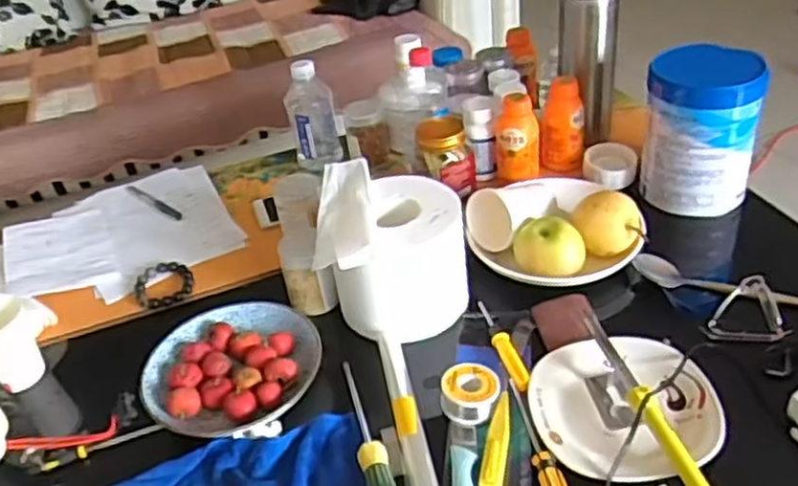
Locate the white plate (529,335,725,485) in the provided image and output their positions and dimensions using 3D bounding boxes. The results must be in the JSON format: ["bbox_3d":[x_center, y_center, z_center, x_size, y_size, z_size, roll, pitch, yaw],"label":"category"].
[{"bbox_3d":[0.205,0.148,0.687,0.160,0.040,0.149,-7,36,2],"label":"white plate"}]

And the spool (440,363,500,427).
[{"bbox_3d":[0.069,0.143,0.715,0.054,0.031,0.051,-3,37,7],"label":"spool"}]

